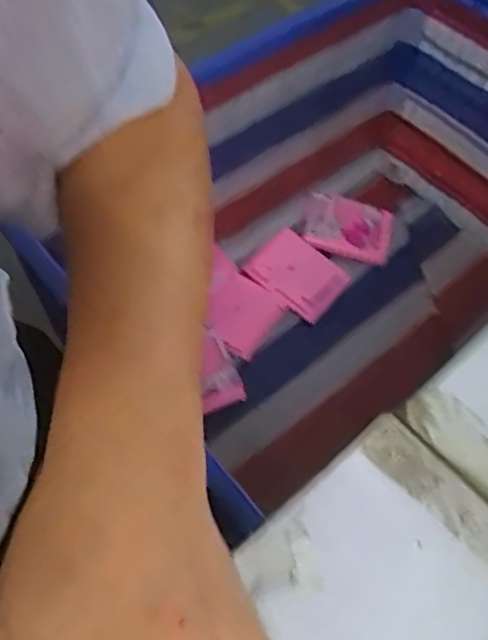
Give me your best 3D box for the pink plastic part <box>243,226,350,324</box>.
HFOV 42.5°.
[{"bbox_3d":[0.092,-0.086,1.152,0.119,0.026,0.177,-36,65,-21],"label":"pink plastic part"}]

